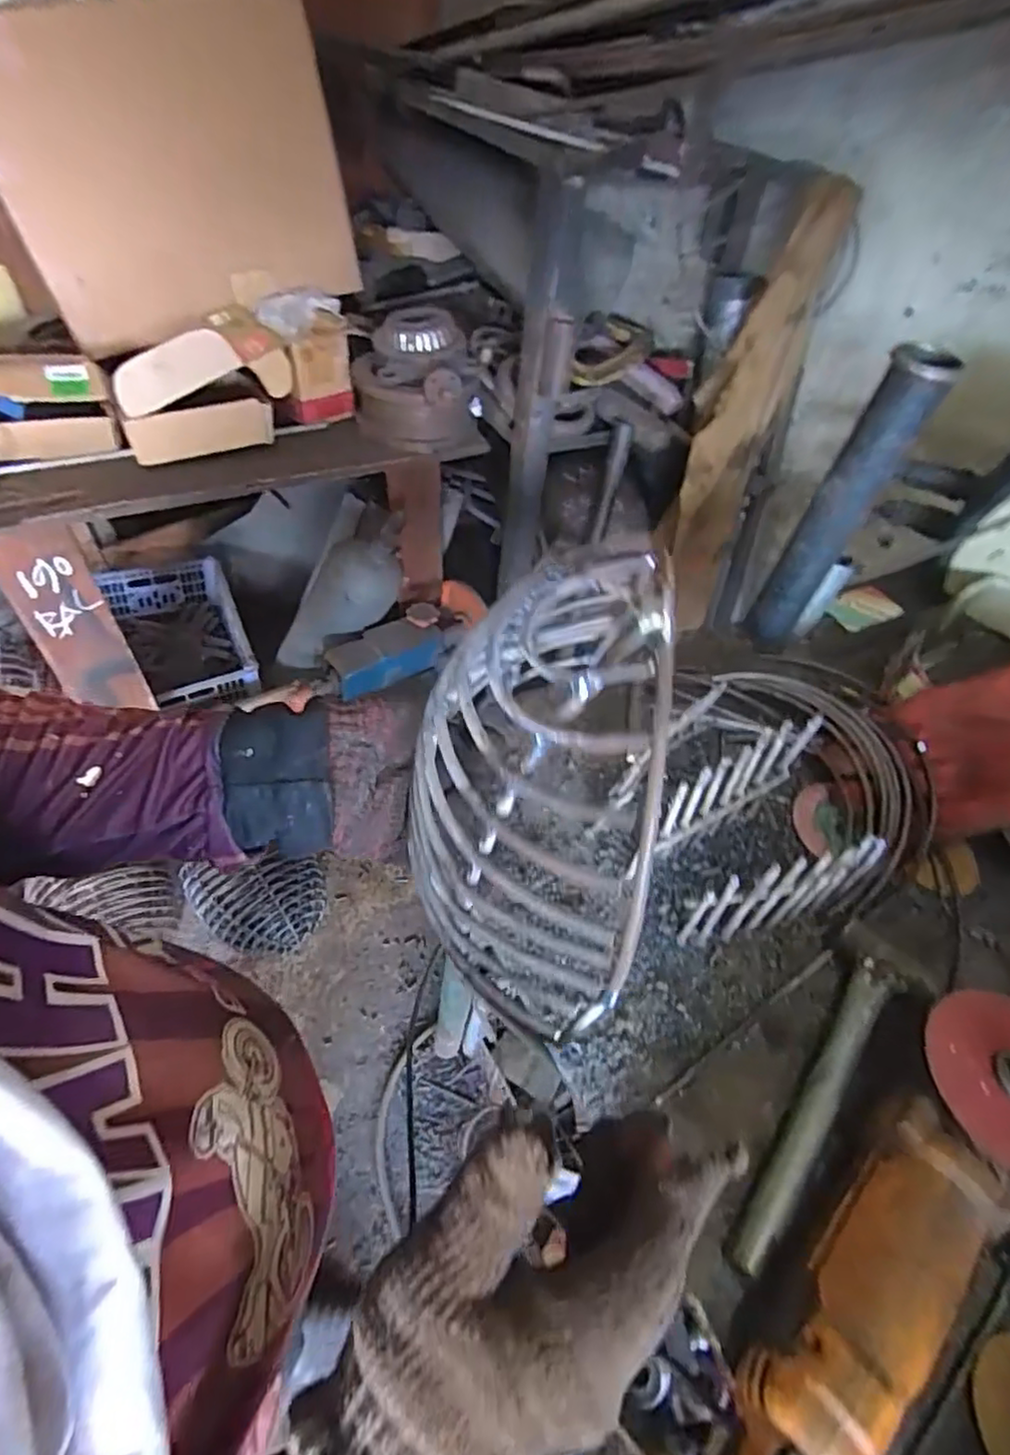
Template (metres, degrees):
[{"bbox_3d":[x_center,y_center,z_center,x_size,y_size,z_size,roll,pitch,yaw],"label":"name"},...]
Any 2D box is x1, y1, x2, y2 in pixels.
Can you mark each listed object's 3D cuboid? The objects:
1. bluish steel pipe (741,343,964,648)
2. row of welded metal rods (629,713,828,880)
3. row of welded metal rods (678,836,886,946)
[{"bbox_3d":[0.301,-0.190,0.601,0.061,0.292,0.056,26,52,15],"label":"bluish steel pipe"},{"bbox_3d":[0.166,0.046,0.484,0.161,0.079,0.024,-27,57,-26],"label":"row of welded metal rods"},{"bbox_3d":[0.199,0.119,0.466,0.136,0.090,0.017,-9,51,-14],"label":"row of welded metal rods"}]

